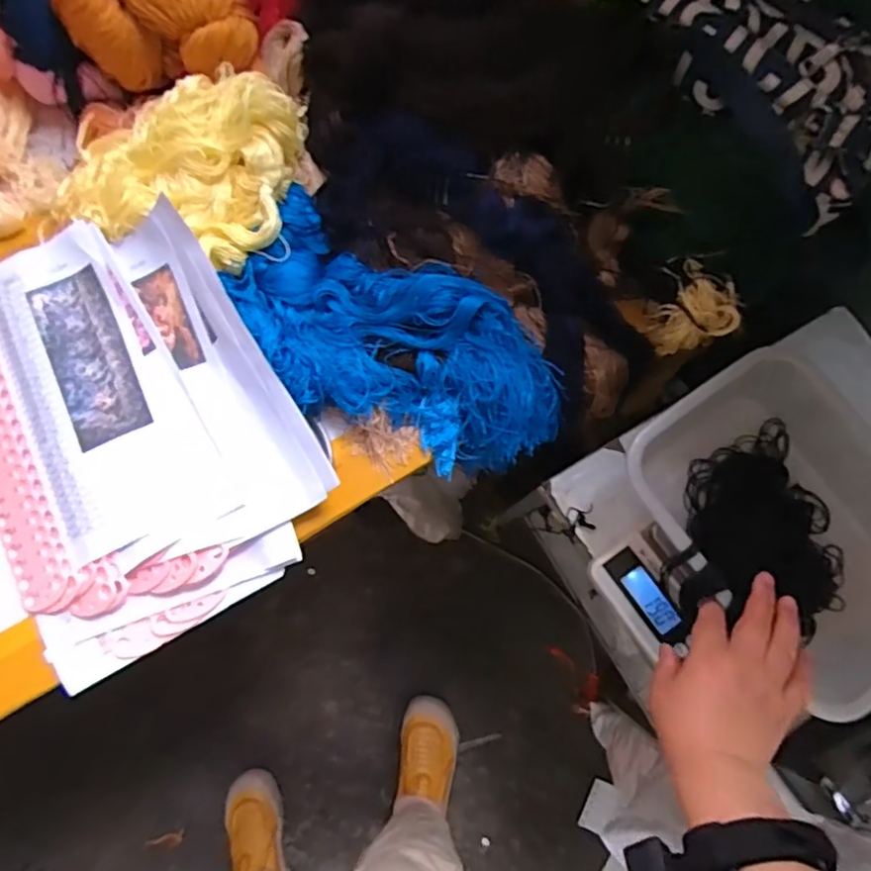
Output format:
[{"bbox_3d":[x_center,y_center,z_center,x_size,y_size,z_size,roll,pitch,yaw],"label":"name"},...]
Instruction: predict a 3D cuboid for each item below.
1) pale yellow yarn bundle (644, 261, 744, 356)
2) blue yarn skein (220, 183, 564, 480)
[{"bbox_3d":[0.243,-0.120,0.558,0.078,0.060,0.068,-7,79,0],"label":"pale yellow yarn bundle"},{"bbox_3d":[-0.035,-0.080,0.540,0.305,0.071,0.159,27,80,6],"label":"blue yarn skein"}]

